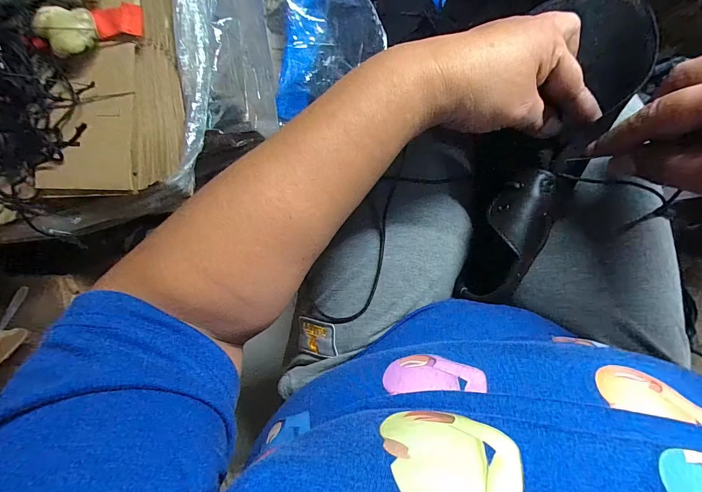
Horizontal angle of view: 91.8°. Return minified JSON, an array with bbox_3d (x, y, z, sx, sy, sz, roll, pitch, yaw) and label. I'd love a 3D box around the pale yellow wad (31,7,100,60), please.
[{"bbox_3d":[-0.220,-0.165,0.265,0.038,0.023,0.032,-13,92,7],"label":"pale yellow wad"}]

